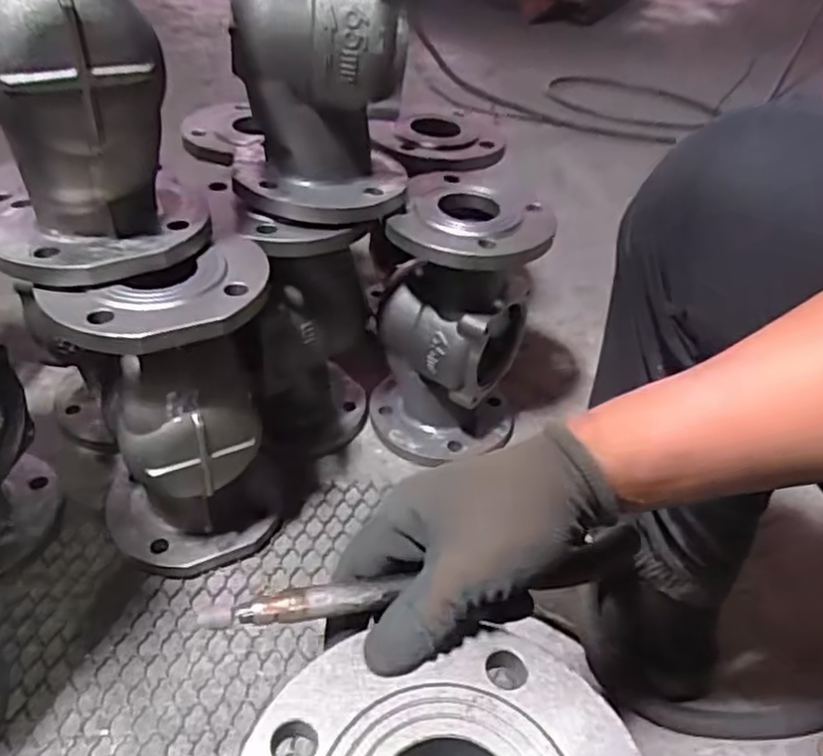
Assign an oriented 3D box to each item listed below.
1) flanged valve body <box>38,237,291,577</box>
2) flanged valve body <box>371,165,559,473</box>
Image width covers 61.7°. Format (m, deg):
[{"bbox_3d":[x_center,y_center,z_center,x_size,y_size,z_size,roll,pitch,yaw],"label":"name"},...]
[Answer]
[{"bbox_3d":[-0.215,0.029,0.651,0.171,0.308,0.165,-8,42,-17],"label":"flanged valve body"},{"bbox_3d":[0.051,-0.056,0.792,0.175,0.303,0.163,2,40,-5],"label":"flanged valve body"}]

